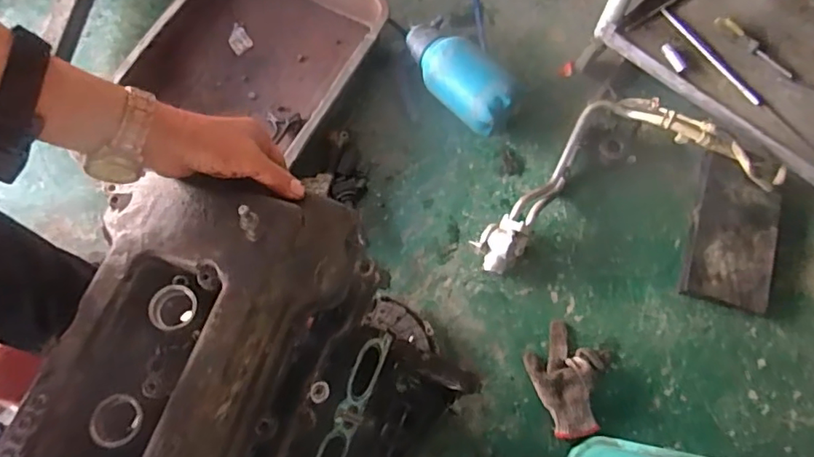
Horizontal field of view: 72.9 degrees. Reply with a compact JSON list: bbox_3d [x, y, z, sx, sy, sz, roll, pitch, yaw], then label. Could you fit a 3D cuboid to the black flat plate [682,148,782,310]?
[{"bbox_3d":[0.628,0.003,1.061,0.137,0.035,0.293,10,75,29],"label":"black flat plate"}]

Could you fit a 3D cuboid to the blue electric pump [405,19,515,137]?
[{"bbox_3d":[0.108,-0.328,1.148,0.113,0.108,0.279,-41,74,-11],"label":"blue electric pump"}]

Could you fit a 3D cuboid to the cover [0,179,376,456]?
[{"bbox_3d":[-0.188,0.175,0.414,0.190,0.119,0.431,15,70,8],"label":"cover"}]

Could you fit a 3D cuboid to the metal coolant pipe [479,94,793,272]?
[{"bbox_3d":[0.401,-0.123,1.070,0.595,0.082,0.252,-16,71,-3],"label":"metal coolant pipe"}]

